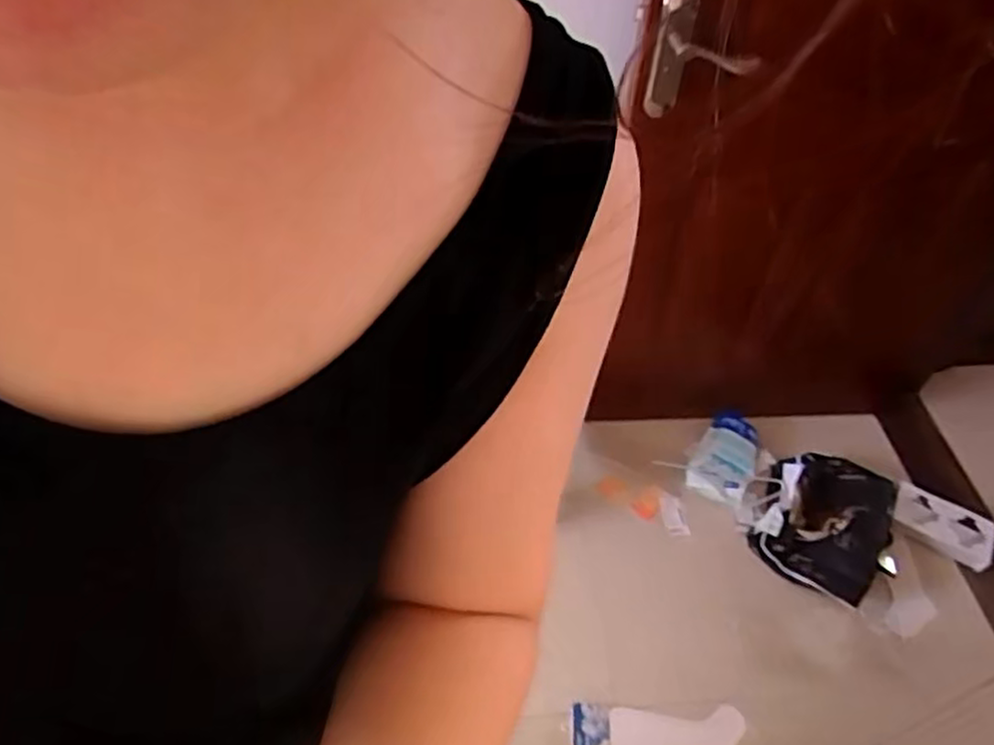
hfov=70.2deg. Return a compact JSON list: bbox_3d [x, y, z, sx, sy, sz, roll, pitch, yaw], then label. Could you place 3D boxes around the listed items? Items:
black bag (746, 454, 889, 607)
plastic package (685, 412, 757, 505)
[{"bbox_3d":[0.730,0.324,1.577,0.260,0.066,0.347,25,53,18],"label":"black bag"},{"bbox_3d":[0.543,0.200,1.674,0.141,0.048,0.224,26,54,19],"label":"plastic package"}]

